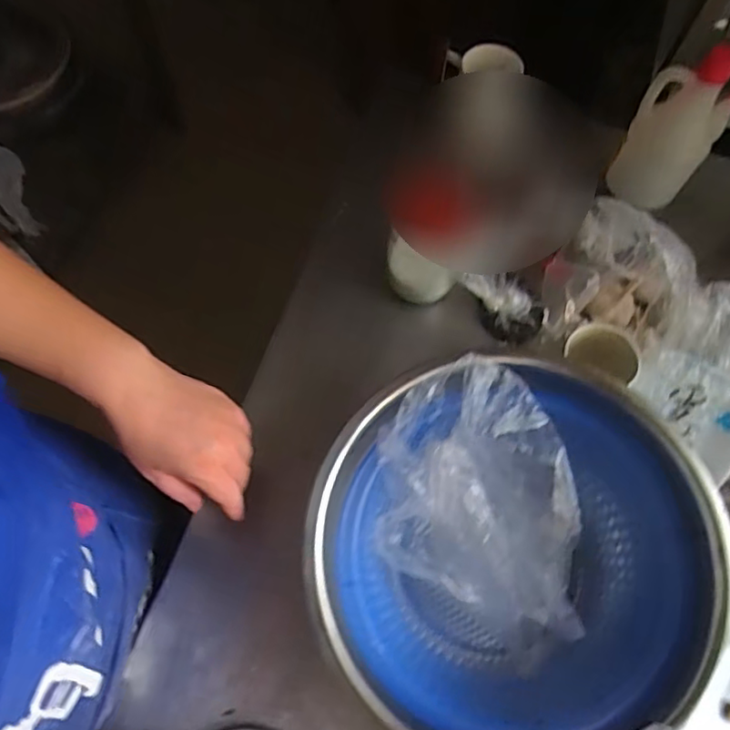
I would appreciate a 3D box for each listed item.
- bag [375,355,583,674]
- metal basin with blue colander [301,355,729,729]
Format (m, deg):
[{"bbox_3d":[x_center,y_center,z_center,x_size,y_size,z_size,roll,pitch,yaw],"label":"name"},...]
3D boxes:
[{"bbox_3d":[0.095,0.132,0.532,0.169,0.150,0.236,-3,67,-5],"label":"bag"},{"bbox_3d":[0.114,0.156,0.526,0.308,0.153,0.299,1,67,-3],"label":"metal basin with blue colander"}]

